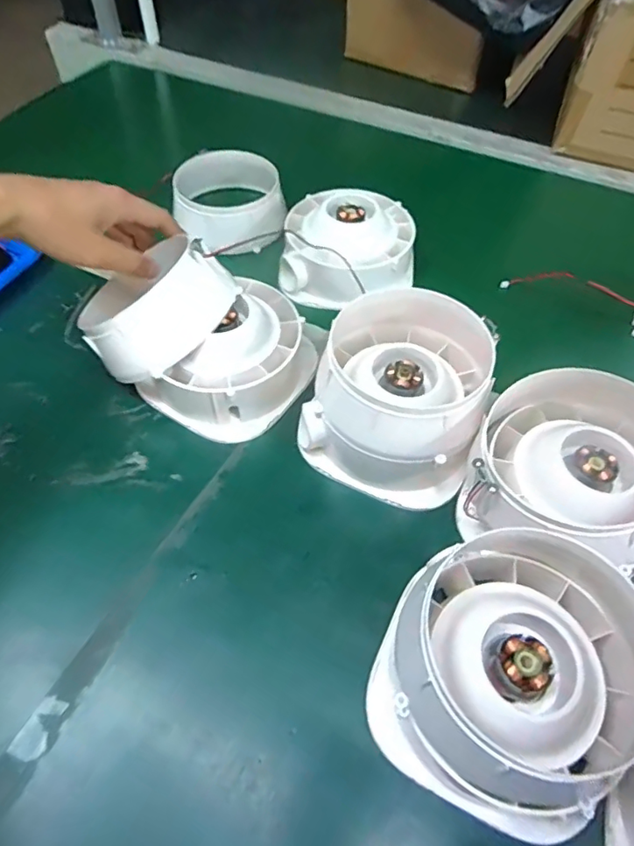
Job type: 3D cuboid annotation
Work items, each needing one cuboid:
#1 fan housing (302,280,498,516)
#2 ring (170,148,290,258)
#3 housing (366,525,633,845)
[{"bbox_3d":[0.060,-0.022,0.406,0.124,0.090,0.134,16,55,9],"label":"fan housing"},{"bbox_3d":[-0.096,-0.241,0.584,0.113,0.058,0.123,1,54,-1],"label":"ring"},{"bbox_3d":[0.115,0.133,0.291,0.142,0.093,0.141,1,54,-1],"label":"housing"}]

